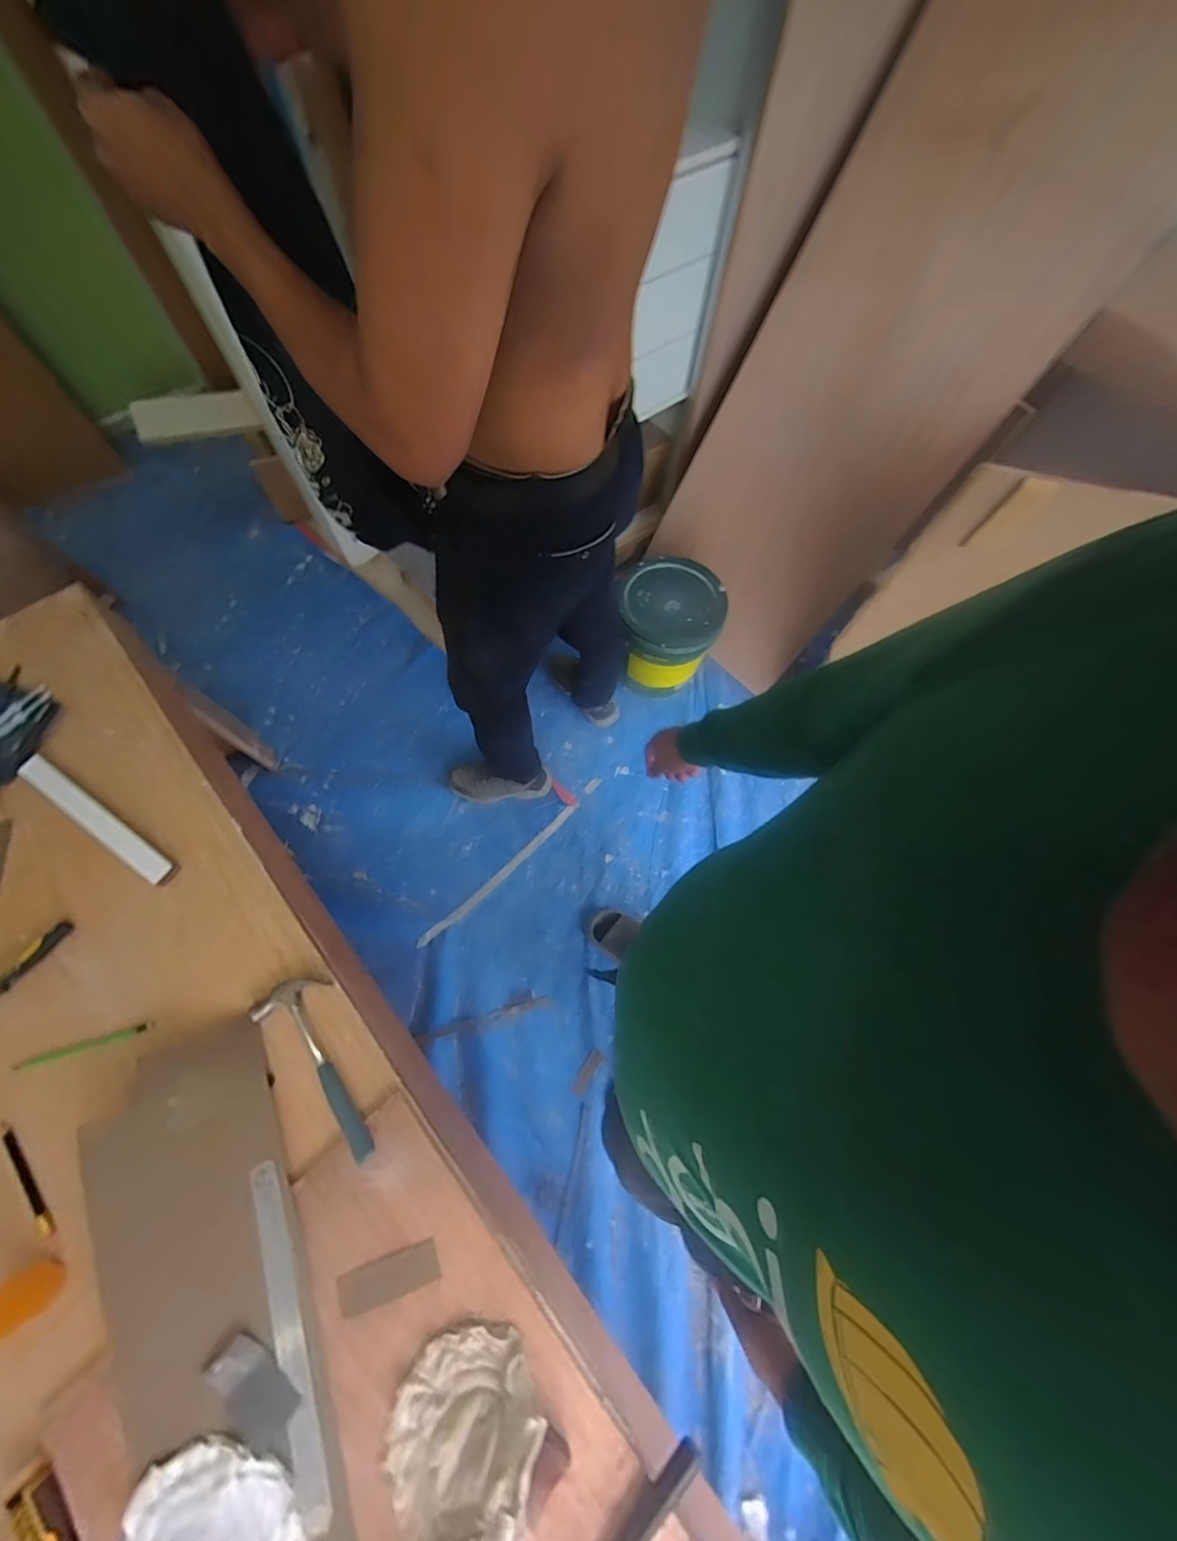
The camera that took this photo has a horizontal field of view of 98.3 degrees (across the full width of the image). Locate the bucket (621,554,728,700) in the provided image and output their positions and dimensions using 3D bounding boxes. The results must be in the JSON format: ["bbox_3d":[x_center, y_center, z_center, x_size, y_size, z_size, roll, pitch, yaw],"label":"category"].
[{"bbox_3d":[0.226,-0.405,1.516,0.264,0.366,0.280,1,67,-3],"label":"bucket"}]

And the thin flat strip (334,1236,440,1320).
[{"bbox_3d":[-0.236,0.600,0.603,0.113,0.004,0.042,-18,70,-10],"label":"thin flat strip"}]

